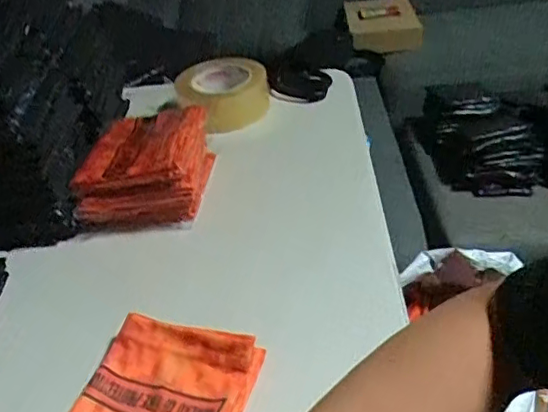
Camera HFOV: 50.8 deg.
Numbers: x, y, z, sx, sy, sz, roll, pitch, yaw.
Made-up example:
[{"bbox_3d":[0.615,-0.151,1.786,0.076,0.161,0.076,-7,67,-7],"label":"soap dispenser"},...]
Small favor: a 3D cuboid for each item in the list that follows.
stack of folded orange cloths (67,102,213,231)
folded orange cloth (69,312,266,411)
[{"bbox_3d":[-0.140,-0.045,0.630,0.128,0.077,0.132,-4,37,4],"label":"stack of folded orange cloths"},{"bbox_3d":[-0.083,0.138,0.418,0.118,0.025,0.116,8,40,19],"label":"folded orange cloth"}]

